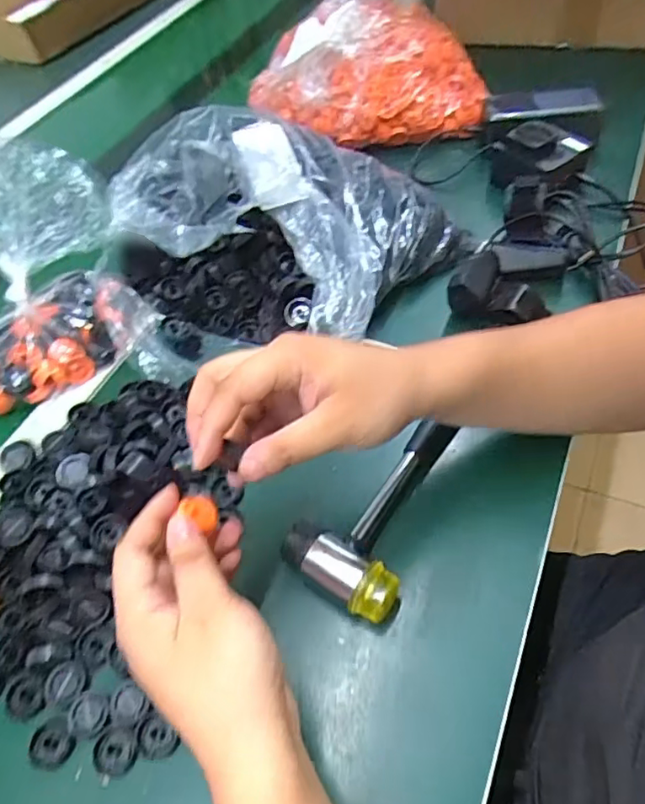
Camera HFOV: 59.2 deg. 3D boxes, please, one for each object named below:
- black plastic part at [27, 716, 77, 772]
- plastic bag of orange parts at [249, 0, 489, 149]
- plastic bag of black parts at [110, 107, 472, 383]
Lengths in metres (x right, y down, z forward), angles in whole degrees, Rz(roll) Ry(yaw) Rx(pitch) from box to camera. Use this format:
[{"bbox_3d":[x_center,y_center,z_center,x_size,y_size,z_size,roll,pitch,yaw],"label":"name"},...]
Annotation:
[{"bbox_3d":[-0.165,0.208,0.345,0.025,0.005,0.027,-1,53,1],"label":"black plastic part"},{"bbox_3d":[0.055,-0.429,0.720,0.270,0.110,0.212,-8,52,3],"label":"plastic bag of orange parts"},{"bbox_3d":[-0.037,-0.151,0.523,0.327,0.133,0.236,-5,53,2],"label":"plastic bag of black parts"}]

